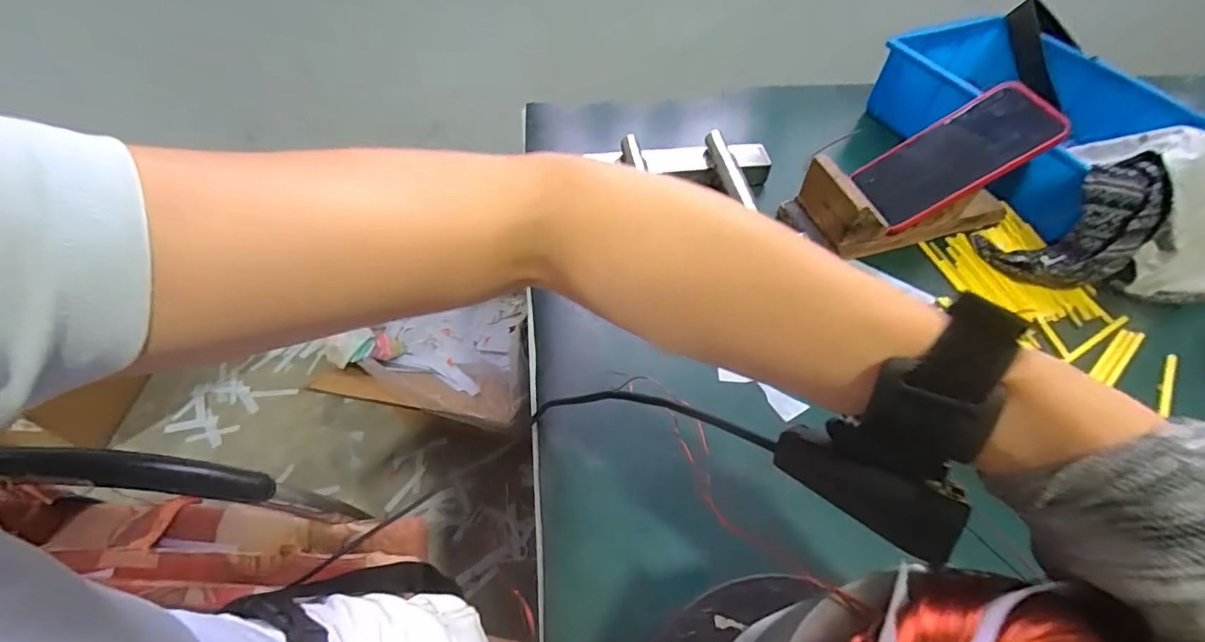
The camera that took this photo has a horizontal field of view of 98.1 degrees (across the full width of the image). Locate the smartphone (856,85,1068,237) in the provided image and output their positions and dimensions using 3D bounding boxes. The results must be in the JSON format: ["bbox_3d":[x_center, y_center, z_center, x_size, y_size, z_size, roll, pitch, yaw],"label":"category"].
[{"bbox_3d":[0.331,-0.155,0.494,0.155,0.015,0.082,-32,64,25],"label":"smartphone"}]

